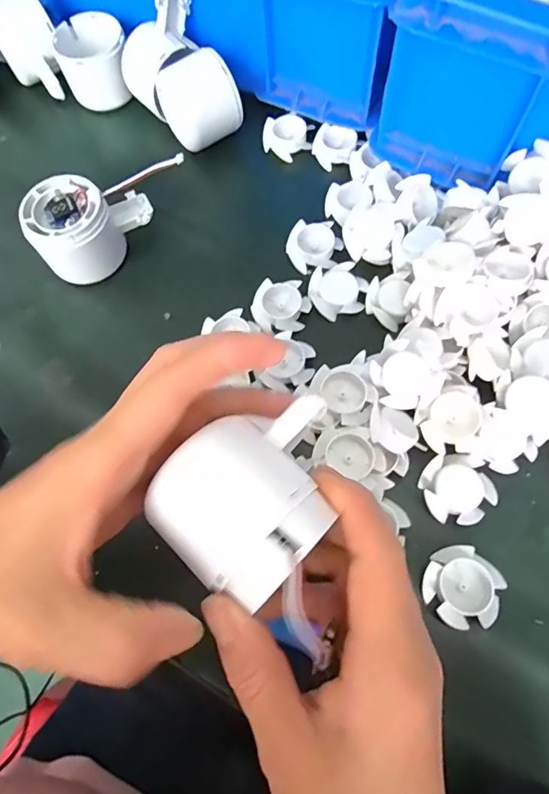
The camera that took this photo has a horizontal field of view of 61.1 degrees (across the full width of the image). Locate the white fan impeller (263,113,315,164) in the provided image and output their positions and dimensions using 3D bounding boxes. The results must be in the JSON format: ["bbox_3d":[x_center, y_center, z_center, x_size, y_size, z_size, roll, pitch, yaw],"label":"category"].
[{"bbox_3d":[0.011,-0.214,0.386,0.034,0.019,0.036,-41,72,-12],"label":"white fan impeller"}]

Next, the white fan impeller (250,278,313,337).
[{"bbox_3d":[0.004,-0.064,0.326,0.040,0.013,0.036,-12,68,-2],"label":"white fan impeller"}]

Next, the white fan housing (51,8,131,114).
[{"bbox_3d":[-0.154,-0.288,0.403,0.059,0.052,0.065,-22,69,-6],"label":"white fan housing"}]

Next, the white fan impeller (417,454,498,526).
[{"bbox_3d":[0.107,0.055,0.275,0.039,0.012,0.039,-12,68,-2],"label":"white fan impeller"}]

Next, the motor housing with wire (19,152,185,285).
[{"bbox_3d":[-0.129,-0.129,0.337,0.058,0.052,0.098,40,75,16],"label":"motor housing with wire"}]

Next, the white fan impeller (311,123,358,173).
[{"bbox_3d":[0.048,-0.203,0.379,0.034,0.018,0.032,-1,69,2],"label":"white fan impeller"}]

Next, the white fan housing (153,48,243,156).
[{"bbox_3d":[-0.059,-0.233,0.373,0.049,0.061,0.044,-34,71,-10],"label":"white fan housing"}]

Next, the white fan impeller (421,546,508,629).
[{"bbox_3d":[0.103,0.104,0.253,0.039,0.013,0.039,-1,69,2],"label":"white fan impeller"}]

